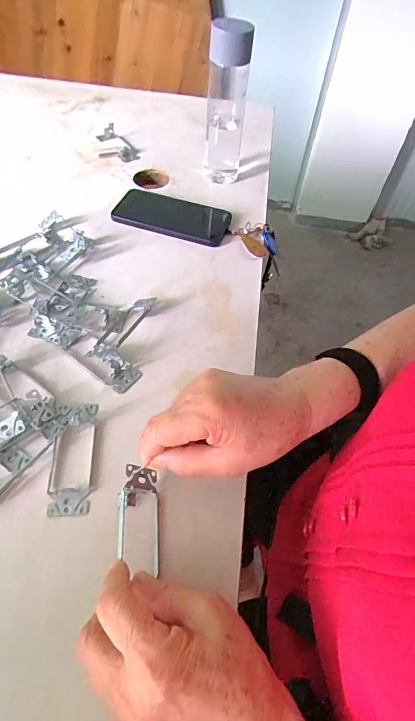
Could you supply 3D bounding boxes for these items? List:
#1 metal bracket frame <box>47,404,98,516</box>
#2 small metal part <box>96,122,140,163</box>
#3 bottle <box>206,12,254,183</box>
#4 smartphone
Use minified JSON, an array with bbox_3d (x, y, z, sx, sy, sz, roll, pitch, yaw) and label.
[{"bbox_3d":[-0.123,0.083,0.352,0.037,0.016,0.105,-1,55,-5],"label":"metal bracket frame"},{"bbox_3d":[-0.162,-0.381,0.680,0.064,0.021,0.100,-15,57,-14],"label":"small metal part"},{"bbox_3d":[0.028,-0.376,0.575,0.057,0.206,0.063,4,54,-1],"label":"bottle"},{"bbox_3d":[-0.051,-0.210,0.561,0.161,0.018,0.068,16,55,7],"label":"smartphone"}]

